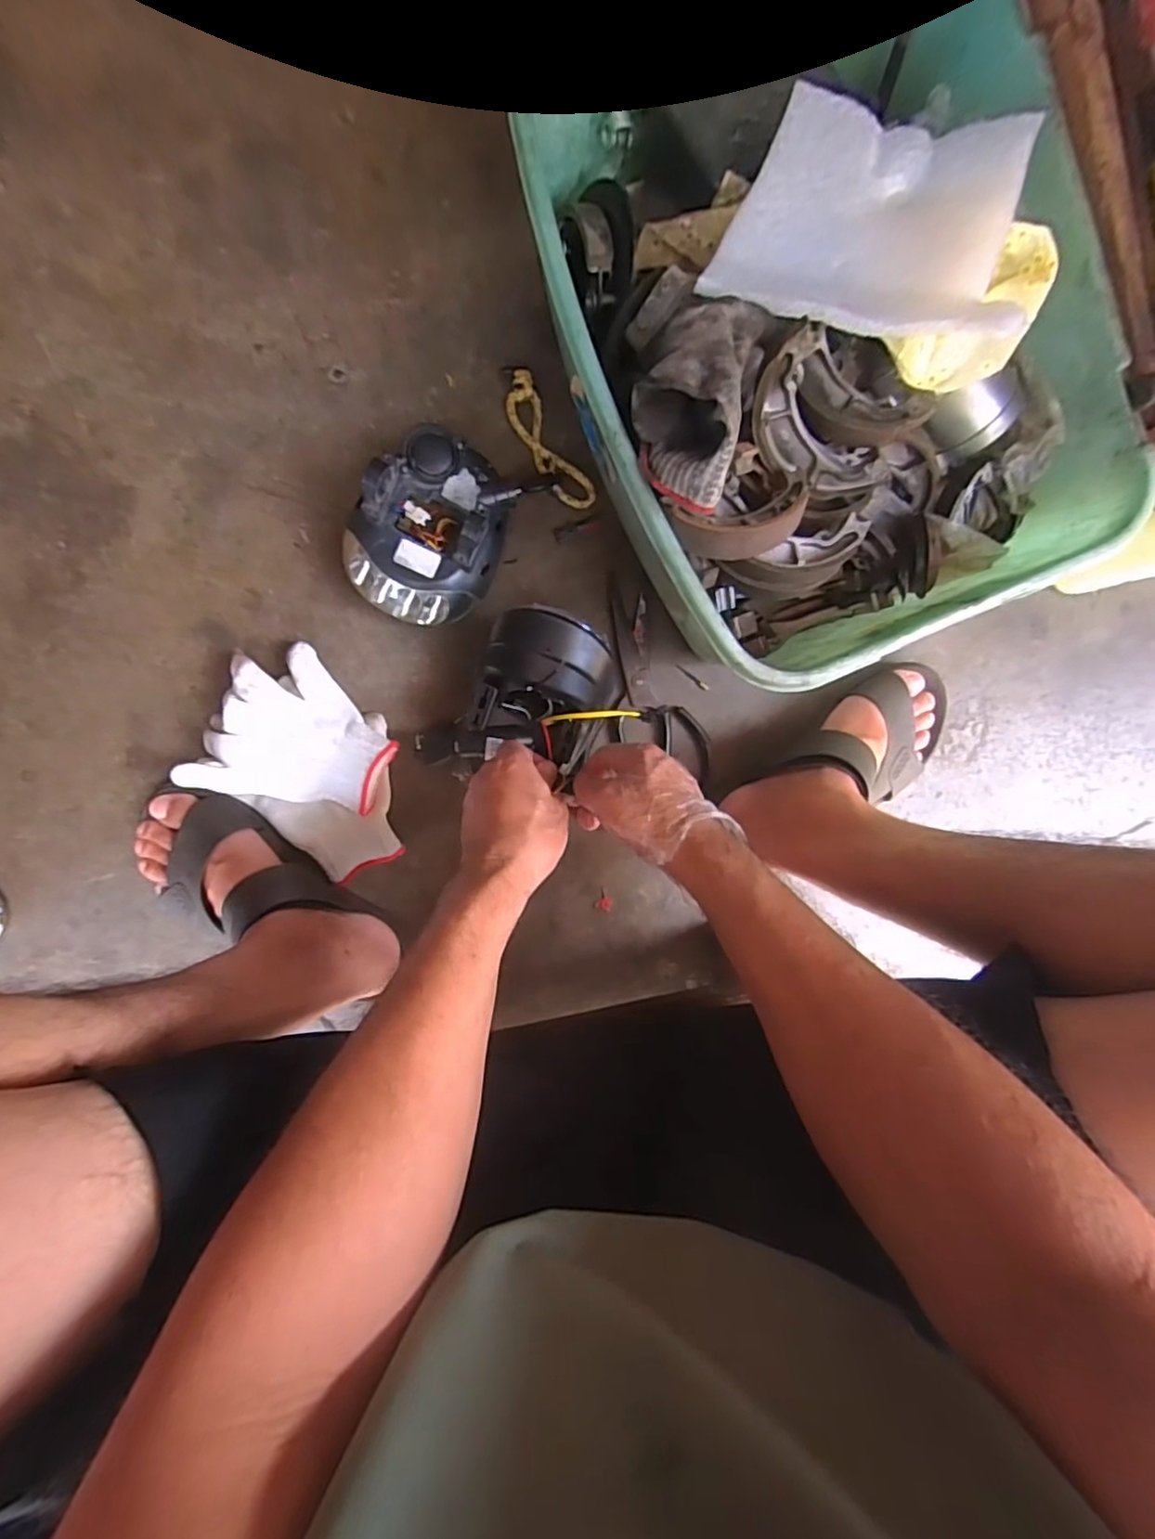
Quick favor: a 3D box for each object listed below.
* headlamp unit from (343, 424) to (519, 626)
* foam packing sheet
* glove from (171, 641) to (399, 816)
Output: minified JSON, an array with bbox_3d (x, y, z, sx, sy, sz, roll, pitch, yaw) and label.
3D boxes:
[{"bbox_3d":[-0.116,-0.188,0.487,0.109,0.094,0.144,37,91,-8],"label":"headlamp unit"},{"bbox_3d":[0.177,-0.338,0.375,0.170,0.031,0.142,13,89,9],"label":"foam packing sheet"},{"bbox_3d":[-0.227,-0.027,0.511,0.142,0.053,0.131,24,93,-6],"label":"glove"}]

